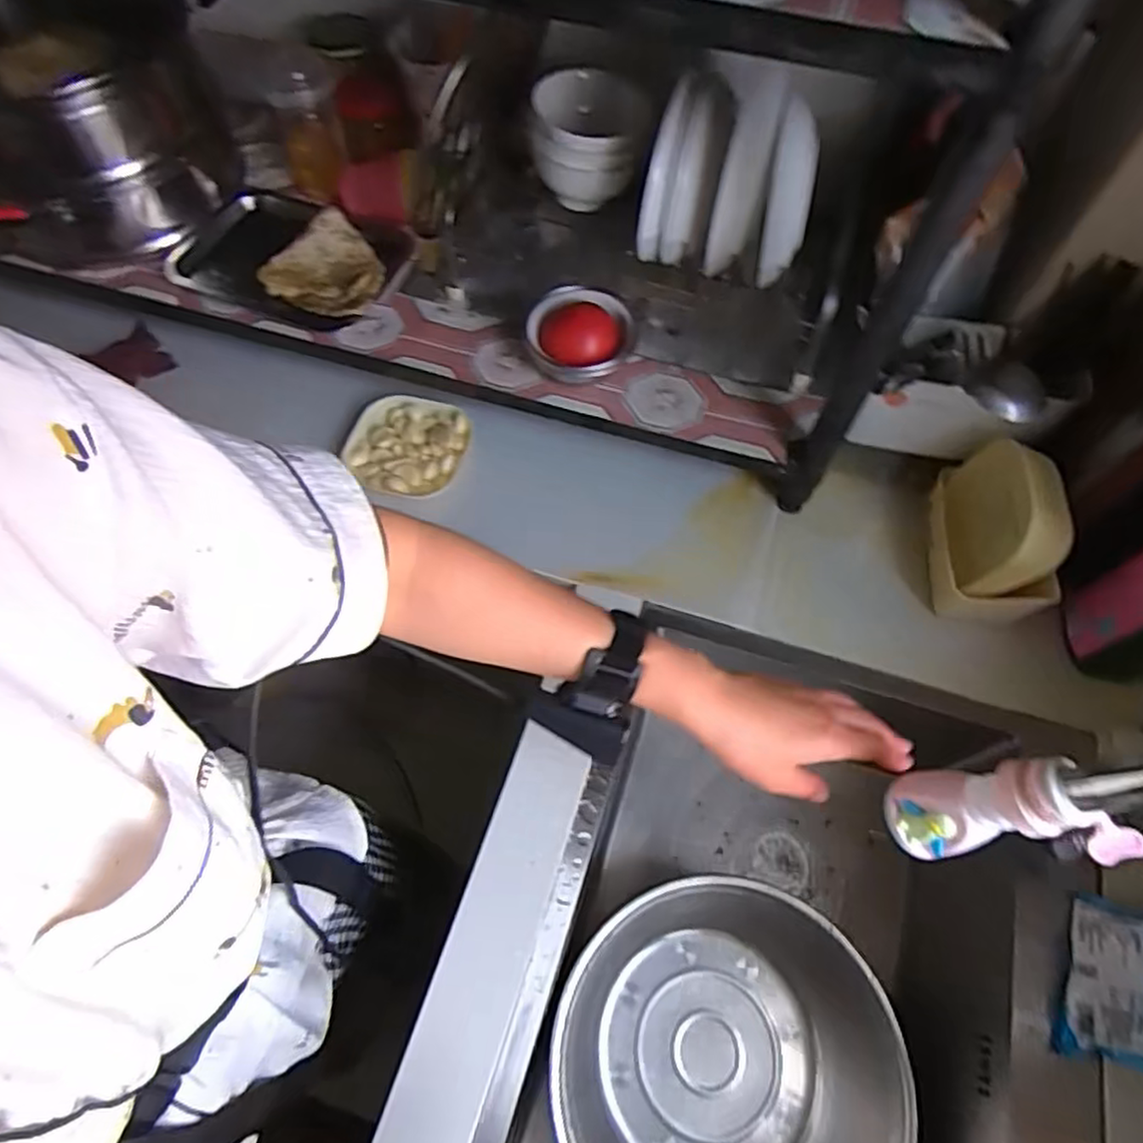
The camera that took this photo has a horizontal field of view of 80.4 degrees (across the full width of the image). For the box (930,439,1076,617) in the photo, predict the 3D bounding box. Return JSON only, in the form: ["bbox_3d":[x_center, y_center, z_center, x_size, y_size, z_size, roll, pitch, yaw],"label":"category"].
[{"bbox_3d":[0.413,-0.040,0.661,0.079,0.117,0.148,7,64,5],"label":"box"}]

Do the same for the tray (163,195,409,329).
[{"bbox_3d":[-0.343,-0.386,0.814,0.283,0.042,0.181,17,65,9],"label":"tray"}]

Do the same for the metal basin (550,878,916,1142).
[{"bbox_3d":[0.147,0.463,0.645,0.281,0.128,0.297,-21,65,-9],"label":"metal basin"}]

